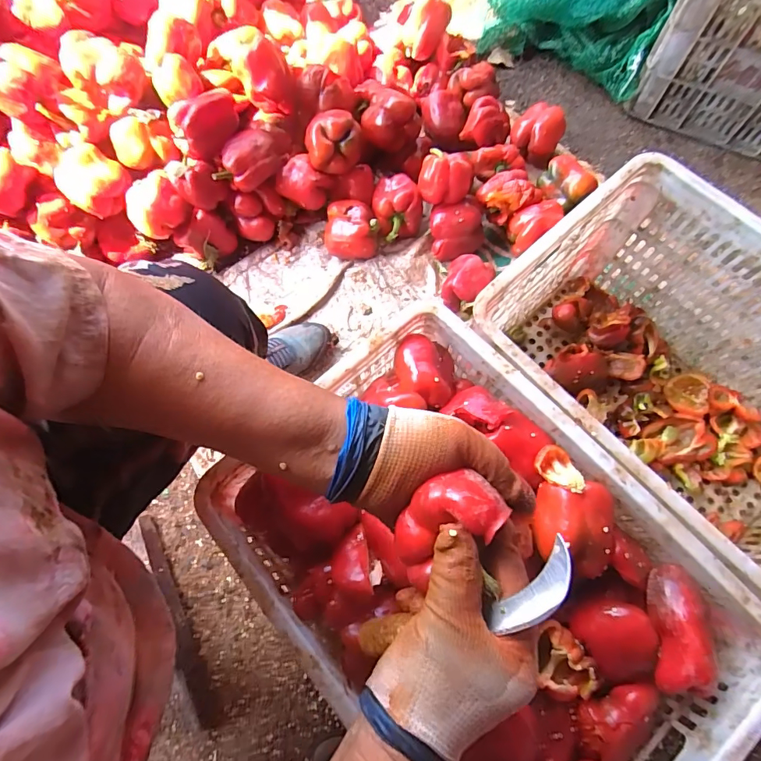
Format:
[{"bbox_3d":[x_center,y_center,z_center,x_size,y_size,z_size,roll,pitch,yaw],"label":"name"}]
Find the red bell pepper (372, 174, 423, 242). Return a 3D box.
[{"bbox_3d":[0.033,-0.328,0.853,0.092,0.075,0.102,-8,72,-1],"label":"red bell pepper"}]

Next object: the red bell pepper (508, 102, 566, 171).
[{"bbox_3d":[0.315,-0.493,0.905,0.093,0.101,0.098,-1,72,2],"label":"red bell pepper"}]

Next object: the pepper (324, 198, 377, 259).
[{"bbox_3d":[-0.056,-0.280,0.852,0.097,0.074,0.094,-1,72,2],"label":"pepper"}]

